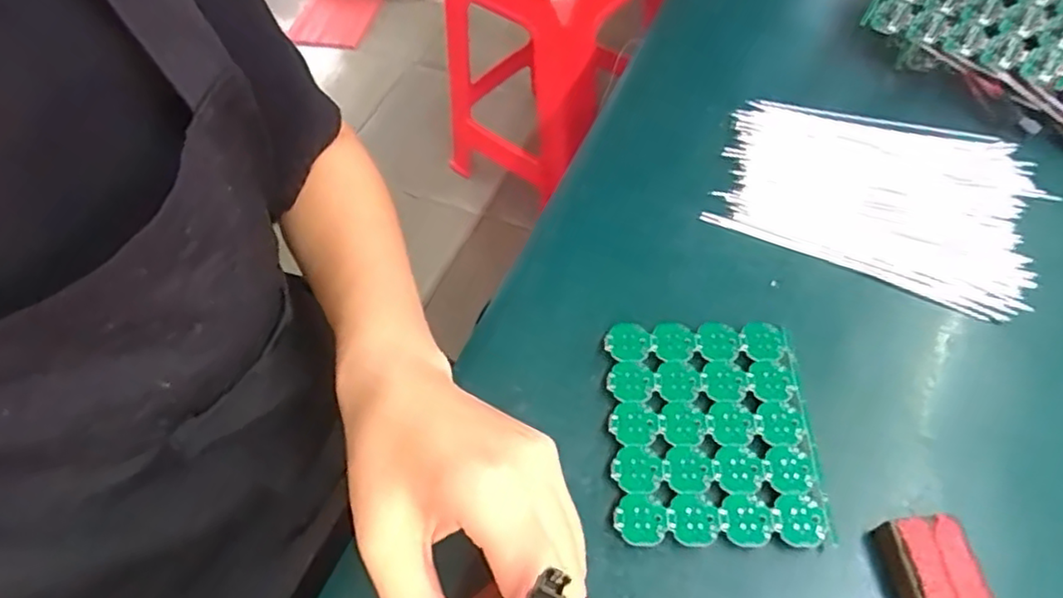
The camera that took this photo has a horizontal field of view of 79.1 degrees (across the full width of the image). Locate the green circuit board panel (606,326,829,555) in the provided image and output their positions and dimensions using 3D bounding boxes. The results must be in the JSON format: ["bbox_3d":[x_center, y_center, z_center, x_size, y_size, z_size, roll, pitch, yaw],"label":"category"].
[{"bbox_3d":[0.084,0.061,0.304,0.090,0.008,0.105,-1,57,3],"label":"green circuit board panel"}]

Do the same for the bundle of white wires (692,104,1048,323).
[{"bbox_3d":[0.200,-0.065,0.378,0.167,0.011,0.119,23,61,17],"label":"bundle of white wires"}]

